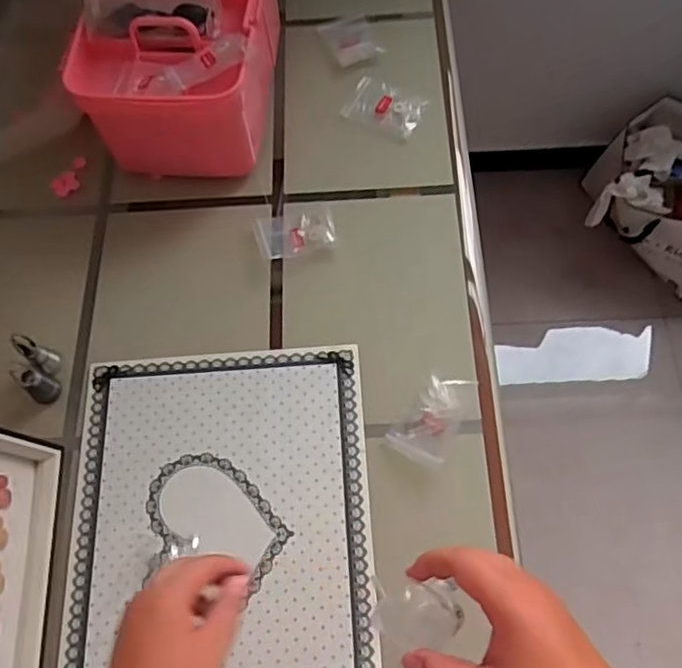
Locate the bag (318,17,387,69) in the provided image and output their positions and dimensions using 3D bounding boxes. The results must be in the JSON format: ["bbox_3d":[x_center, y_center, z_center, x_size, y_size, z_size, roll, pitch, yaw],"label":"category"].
[{"bbox_3d":[0.013,-0.400,0.880,0.066,0.008,0.089,-19,67,-7],"label":"bag"}]

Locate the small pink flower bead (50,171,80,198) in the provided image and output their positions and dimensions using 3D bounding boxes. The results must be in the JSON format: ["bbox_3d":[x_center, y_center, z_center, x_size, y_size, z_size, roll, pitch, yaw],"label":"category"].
[{"bbox_3d":[-0.350,-0.190,0.826,0.032,0.011,0.029,-35,70,-13],"label":"small pink flower bead"}]

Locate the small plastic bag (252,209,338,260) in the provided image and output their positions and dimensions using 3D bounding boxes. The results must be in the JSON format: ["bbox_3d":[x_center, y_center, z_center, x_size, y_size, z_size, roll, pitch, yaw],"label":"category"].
[{"bbox_3d":[-0.053,-0.121,0.764,0.092,0.009,0.059,-10,66,-3],"label":"small plastic bag"}]

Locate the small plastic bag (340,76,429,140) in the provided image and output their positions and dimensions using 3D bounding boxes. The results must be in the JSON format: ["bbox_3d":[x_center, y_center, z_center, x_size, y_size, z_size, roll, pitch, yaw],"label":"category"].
[{"bbox_3d":[0.057,-0.292,0.839,0.099,0.014,0.065,30,70,14],"label":"small plastic bag"}]

